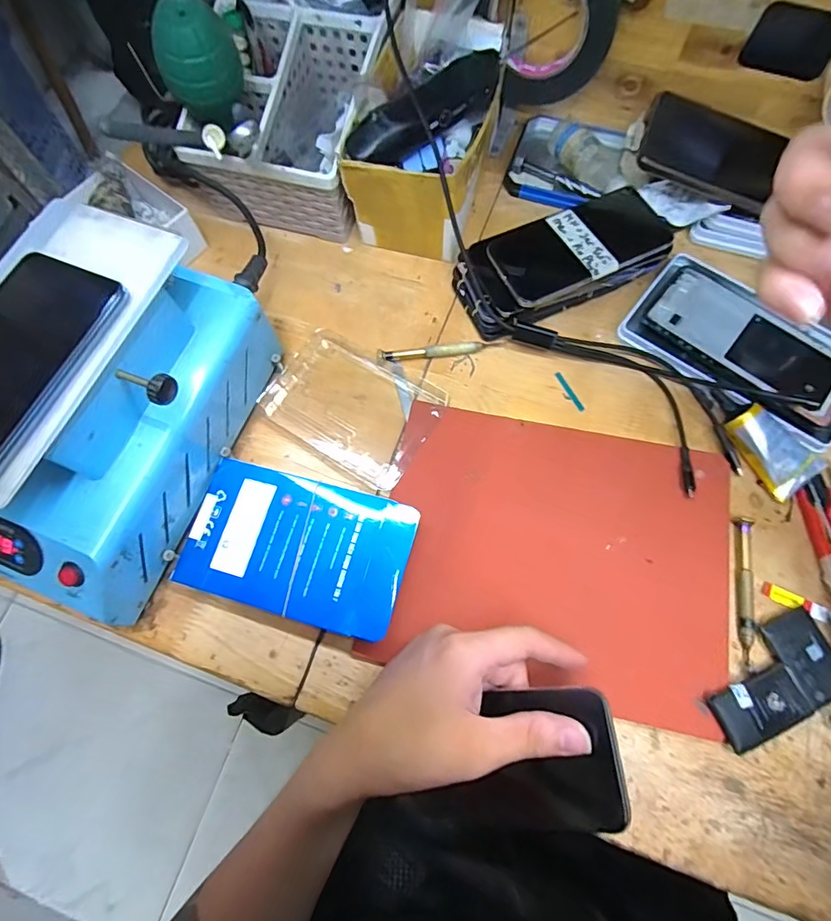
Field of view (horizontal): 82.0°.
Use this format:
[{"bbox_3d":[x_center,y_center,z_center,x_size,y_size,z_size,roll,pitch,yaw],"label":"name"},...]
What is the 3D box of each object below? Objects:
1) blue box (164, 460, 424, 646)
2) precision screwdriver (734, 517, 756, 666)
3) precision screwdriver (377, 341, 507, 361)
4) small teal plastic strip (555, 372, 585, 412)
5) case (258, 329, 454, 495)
[{"bbox_3d":[-0.086,0.063,0.352,0.160,0.019,0.097,14,71,7],"label":"blue box"},{"bbox_3d":[0.231,0.088,0.333,0.012,0.005,0.098,10,71,6],"label":"precision screwdriver"},{"bbox_3d":[0.022,-0.094,0.408,0.106,0.010,0.010,-6,70,0],"label":"precision screwdriver"},{"bbox_3d":[0.128,-0.058,0.395,0.005,0.004,0.038,-27,71,-8],"label":"small teal plastic strip"},{"bbox_3d":[-0.052,-0.047,0.394,0.136,0.009,0.098,30,74,12],"label":"case"}]

